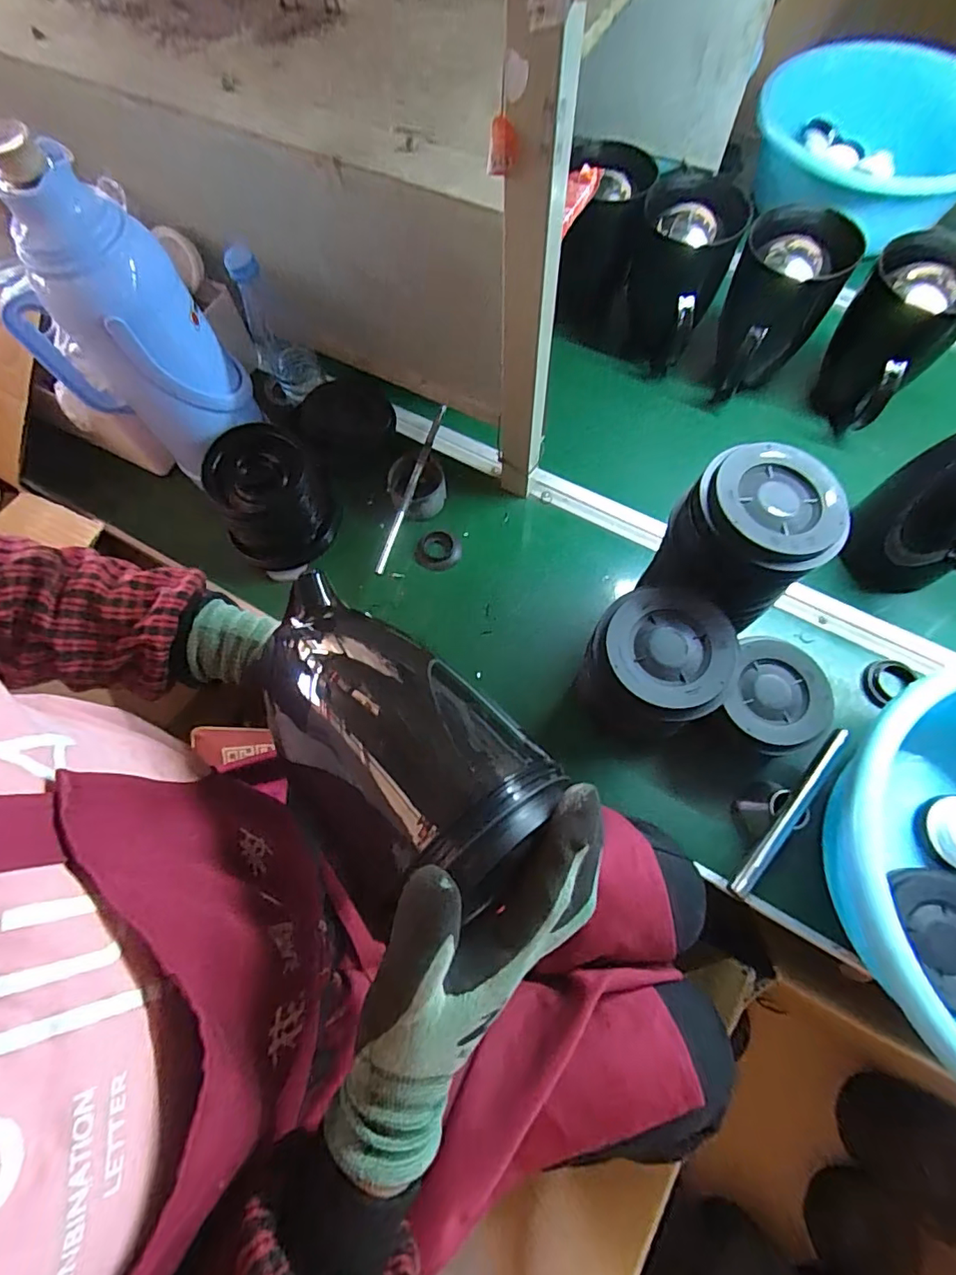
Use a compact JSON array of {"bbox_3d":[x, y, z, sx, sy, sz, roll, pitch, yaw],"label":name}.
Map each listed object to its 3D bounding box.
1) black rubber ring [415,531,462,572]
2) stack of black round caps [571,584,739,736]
[{"bbox_3d":[-0.052,-0.114,0.694,0.060,0.011,0.049,1,68,2],"label":"black rubber ring"},{"bbox_3d":[0.164,0.038,0.528,0.112,0.176,0.104,21,70,9],"label":"stack of black round caps"}]

